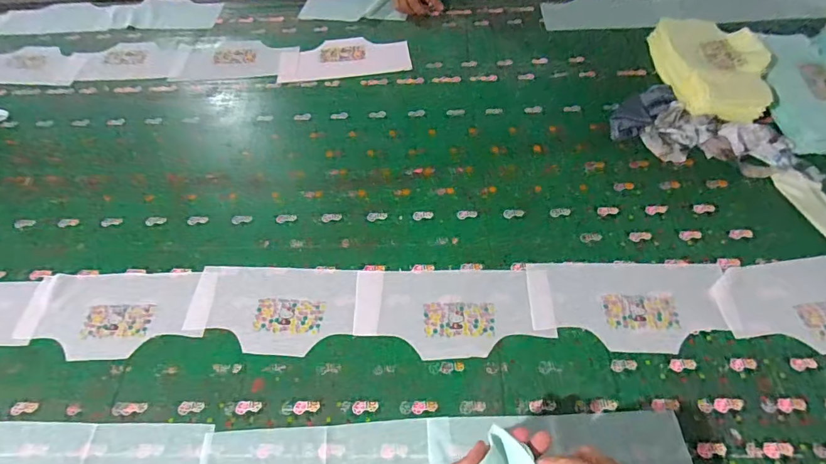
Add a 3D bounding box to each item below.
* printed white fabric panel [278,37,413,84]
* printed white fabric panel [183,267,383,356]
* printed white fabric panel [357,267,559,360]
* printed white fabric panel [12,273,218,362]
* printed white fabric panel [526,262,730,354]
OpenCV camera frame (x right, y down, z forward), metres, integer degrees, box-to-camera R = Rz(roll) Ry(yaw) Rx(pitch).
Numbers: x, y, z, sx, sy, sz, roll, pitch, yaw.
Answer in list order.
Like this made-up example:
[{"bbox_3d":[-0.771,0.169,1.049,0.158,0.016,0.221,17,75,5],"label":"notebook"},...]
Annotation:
[{"bbox_3d":[-0.154,-0.390,0.986,0.287,0.007,0.131,-7,61,1],"label":"printed white fabric panel"},{"bbox_3d":[-0.190,0.114,0.657,0.278,0.004,0.132,2,57,2],"label":"printed white fabric panel"},{"bbox_3d":[0.059,0.114,0.643,0.283,0.009,0.133,0,57,1],"label":"printed white fabric panel"},{"bbox_3d":[-0.443,0.122,0.661,0.273,0.013,0.131,0,62,1],"label":"printed white fabric panel"},{"bbox_3d":[0.309,0.103,0.637,0.272,0.008,0.134,0,57,1],"label":"printed white fabric panel"}]

